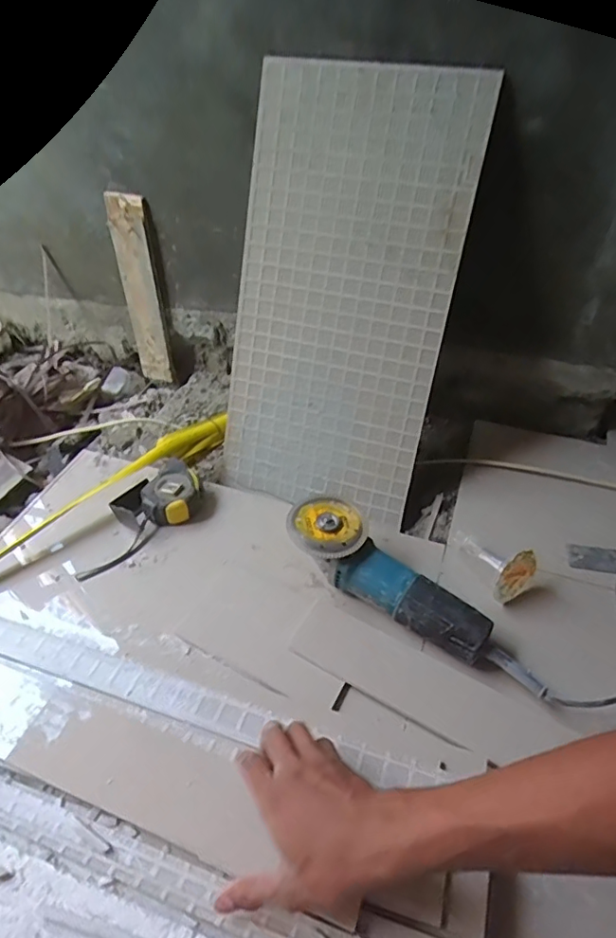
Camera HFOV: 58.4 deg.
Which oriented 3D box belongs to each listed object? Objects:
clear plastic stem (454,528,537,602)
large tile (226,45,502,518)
[{"bbox_3d":[0.246,0.110,0.720,0.066,0.070,0.104,-15,46,-15],"label":"clear plastic stem"},{"bbox_3d":[0.040,-0.224,0.778,0.292,0.586,0.010,13,20,13],"label":"large tile"}]

